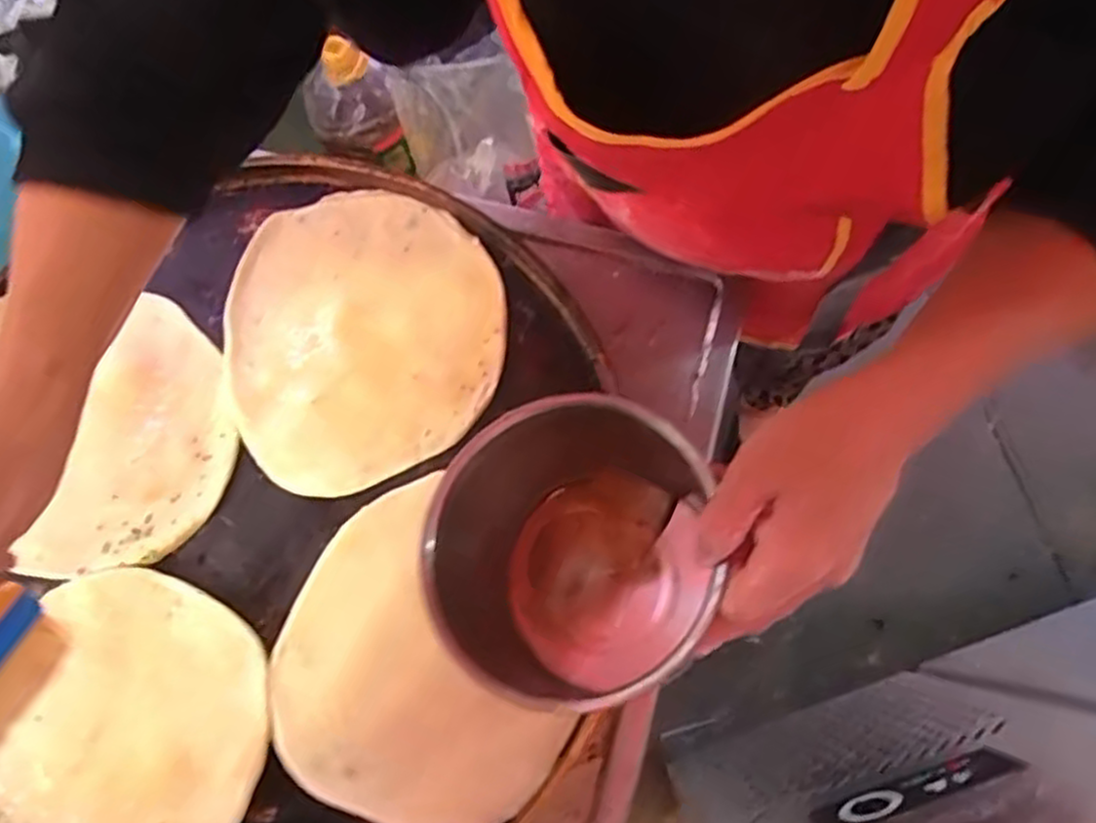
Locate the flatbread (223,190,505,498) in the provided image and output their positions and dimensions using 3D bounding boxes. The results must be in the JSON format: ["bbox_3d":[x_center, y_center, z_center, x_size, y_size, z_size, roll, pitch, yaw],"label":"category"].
[{"bbox_3d":[-0.147,-0.064,0.576,0.214,0.008,0.233,-14,76,-2],"label":"flatbread"}]

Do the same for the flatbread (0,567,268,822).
[{"bbox_3d":[-0.299,0.227,0.513,0.198,0.019,0.203,0,76,2],"label":"flatbread"}]

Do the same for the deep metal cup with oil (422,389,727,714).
[{"bbox_3d":[0.025,0.080,0.414,0.153,0.126,0.153,-6,70,17],"label":"deep metal cup with oil"}]

